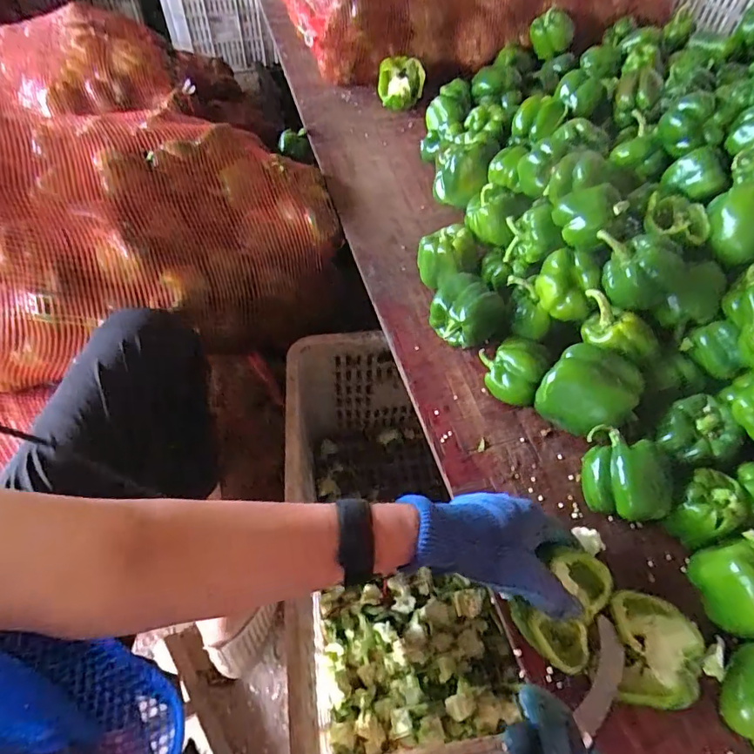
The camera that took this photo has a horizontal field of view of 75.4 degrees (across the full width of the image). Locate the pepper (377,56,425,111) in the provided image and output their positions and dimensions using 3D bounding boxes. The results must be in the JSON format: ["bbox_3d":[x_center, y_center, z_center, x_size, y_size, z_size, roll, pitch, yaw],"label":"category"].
[{"bbox_3d":[0.046,-0.546,0.907,0.086,0.067,0.060,-1,55,-4],"label":"pepper"}]

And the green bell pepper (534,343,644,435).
[{"bbox_3d":[0.224,0.022,0.524,0.087,0.087,0.081,2,55,-2],"label":"green bell pepper"}]

